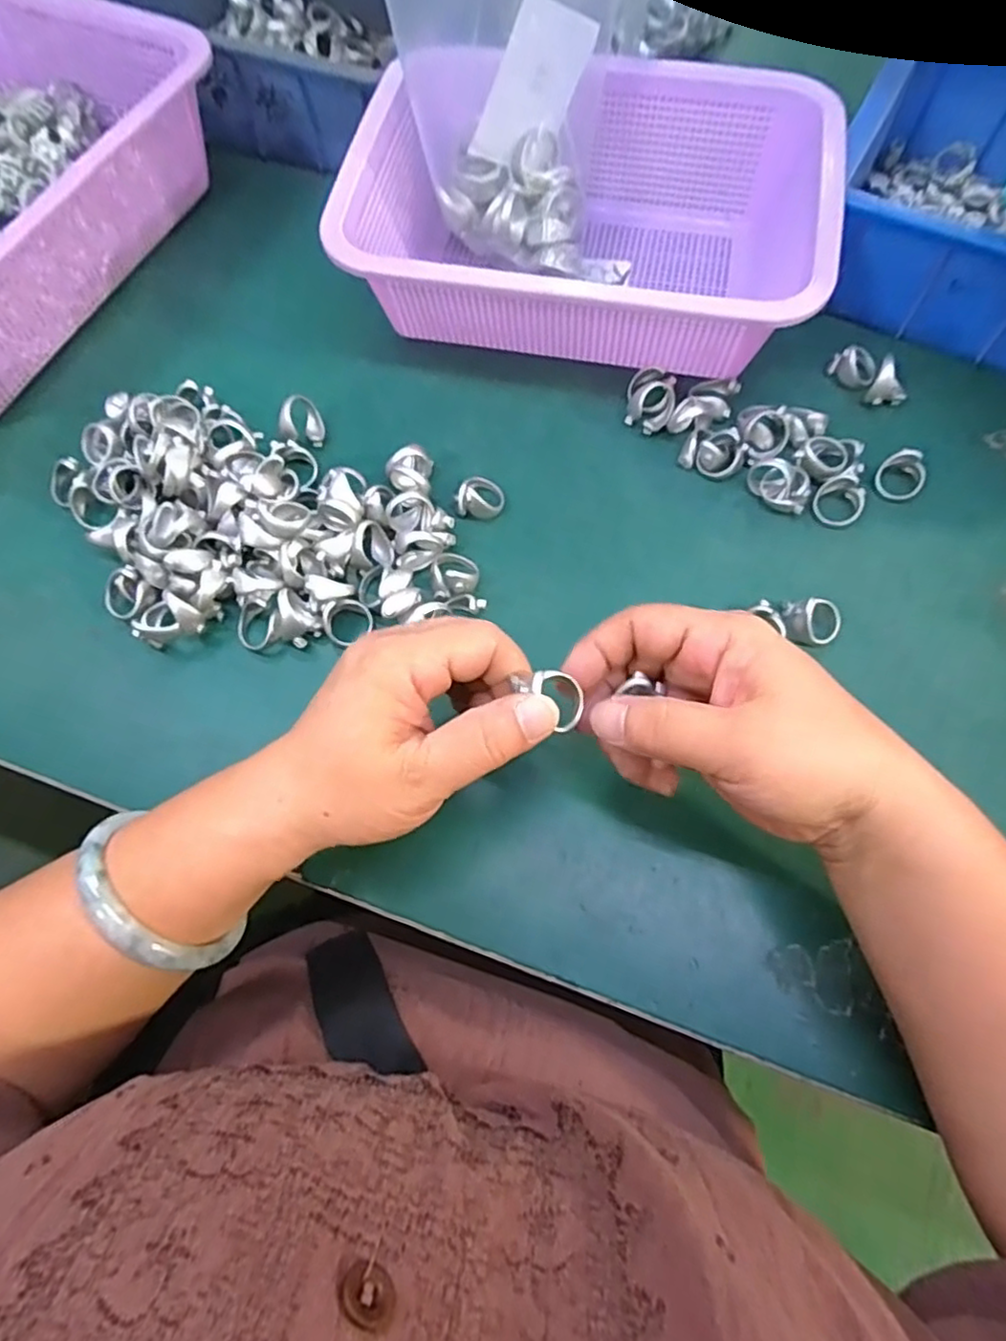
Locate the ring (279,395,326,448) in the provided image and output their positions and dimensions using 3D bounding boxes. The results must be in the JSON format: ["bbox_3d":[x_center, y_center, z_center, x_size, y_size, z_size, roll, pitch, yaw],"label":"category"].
[{"bbox_3d":[-0.115,-0.145,0.381,0.027,0.012,0.026,2,86,-41],"label":"ring"}]

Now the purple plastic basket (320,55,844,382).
[{"bbox_3d":[0.046,-0.260,0.389,0.261,0.085,0.164,8,68,5],"label":"purple plastic basket"}]

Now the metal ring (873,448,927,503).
[{"bbox_3d":[0.215,-0.105,0.353,0.024,0.016,0.023,-1,68,1],"label":"metal ring"}]

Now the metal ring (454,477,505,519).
[{"bbox_3d":[-0.013,-0.097,0.360,0.026,0.017,0.022,-2,68,1],"label":"metal ring"}]

